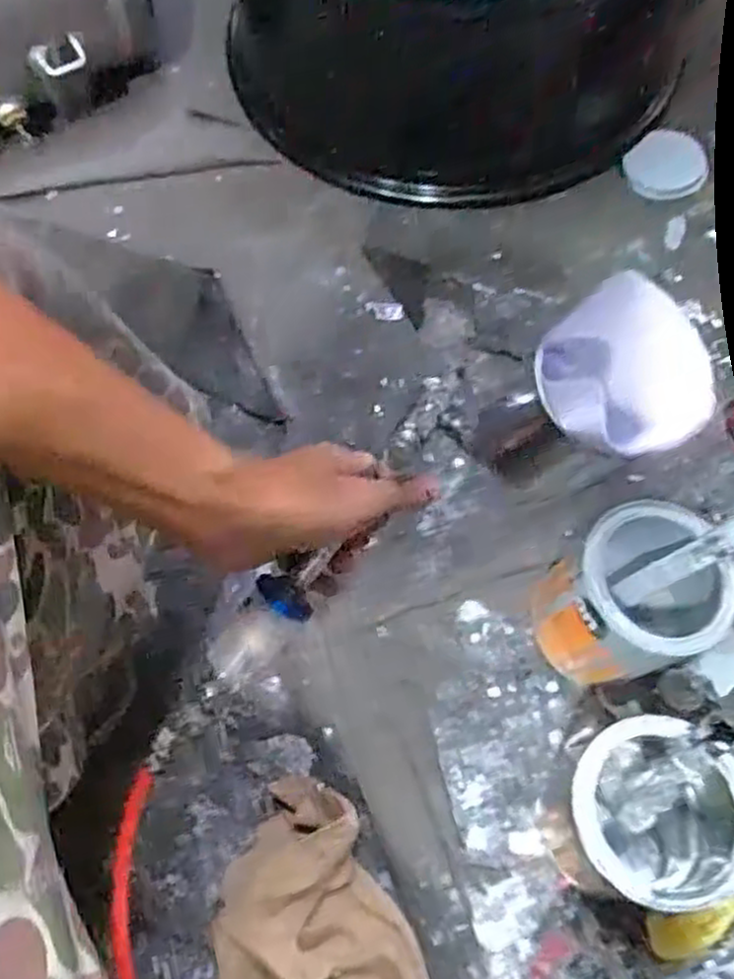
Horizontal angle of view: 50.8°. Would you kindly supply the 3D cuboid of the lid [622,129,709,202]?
[{"bbox_3d":[0.330,-0.357,0.852,0.084,0.009,0.098,31,69,12],"label":"lid"}]

